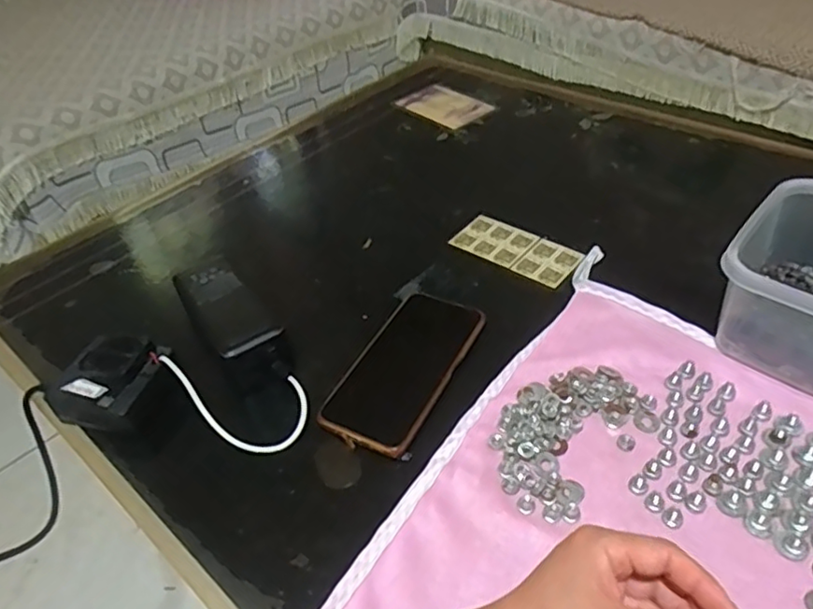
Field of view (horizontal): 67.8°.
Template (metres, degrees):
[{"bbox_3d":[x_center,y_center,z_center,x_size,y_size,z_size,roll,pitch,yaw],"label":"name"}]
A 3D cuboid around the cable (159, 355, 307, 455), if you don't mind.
[{"bbox_3d":[-0.142,0.081,0.478,0.126,0.017,0.065,9,62,3],"label":"cable"}]

